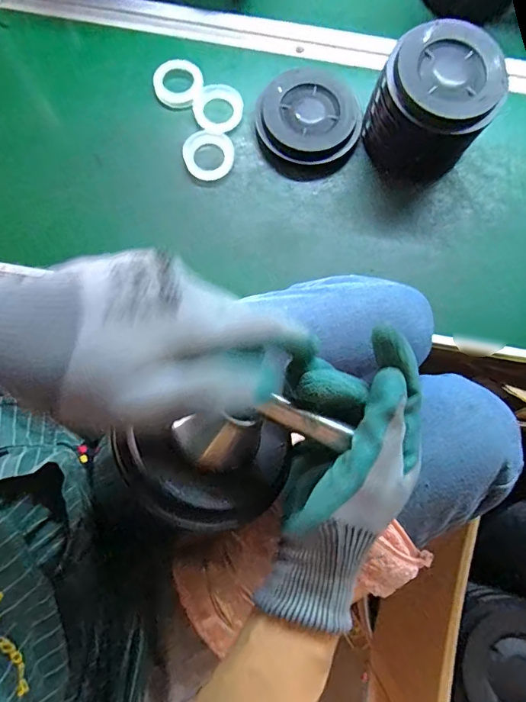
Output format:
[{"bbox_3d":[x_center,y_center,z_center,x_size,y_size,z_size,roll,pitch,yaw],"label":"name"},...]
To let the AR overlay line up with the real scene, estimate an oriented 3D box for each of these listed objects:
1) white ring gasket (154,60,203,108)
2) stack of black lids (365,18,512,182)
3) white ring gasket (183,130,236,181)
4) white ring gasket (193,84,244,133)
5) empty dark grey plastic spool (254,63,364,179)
[{"bbox_3d":[-0.100,-0.321,0.549,0.055,0.013,0.062,2,79,-1],"label":"white ring gasket"},{"bbox_3d":[0.181,-0.263,0.502,0.123,0.108,0.119,40,80,6],"label":"stack of black lids"},{"bbox_3d":[-0.063,-0.231,0.538,0.059,0.007,0.057,0,79,-1],"label":"white ring gasket"},{"bbox_3d":[-0.053,-0.290,0.547,0.058,0.007,0.056,0,79,-1],"label":"white ring gasket"},{"bbox_3d":[0.053,-0.271,0.540,0.115,0.025,0.131,-10,79,-4],"label":"empty dark grey plastic spool"}]

